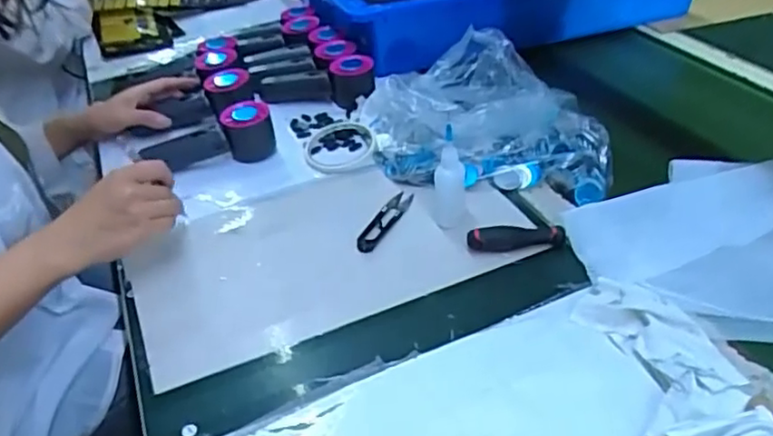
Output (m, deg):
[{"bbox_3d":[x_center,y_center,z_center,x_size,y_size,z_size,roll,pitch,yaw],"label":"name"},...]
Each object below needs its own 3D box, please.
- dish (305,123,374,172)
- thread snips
[{"bbox_3d":[-0.056,-0.089,0.779,0.081,0.016,0.095,-3,36,1],"label":"dish"},{"bbox_3d":[-0.002,0.001,0.660,0.021,0.013,0.100,15,41,24],"label":"thread snips"}]

